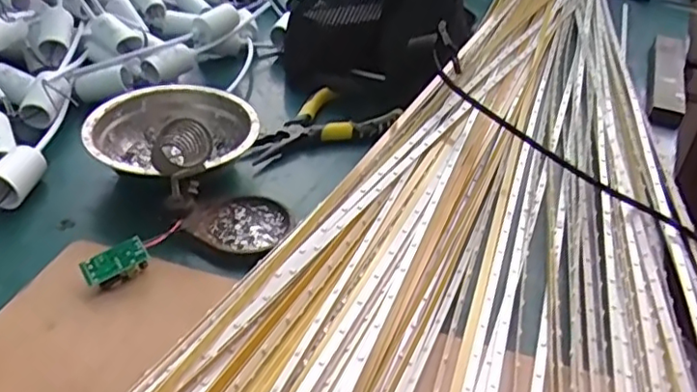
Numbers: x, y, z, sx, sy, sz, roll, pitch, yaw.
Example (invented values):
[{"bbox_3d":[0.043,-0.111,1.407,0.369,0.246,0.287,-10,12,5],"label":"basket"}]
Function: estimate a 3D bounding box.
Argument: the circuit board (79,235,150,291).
[{"bbox_3d":[-0.147,0.043,0.395,0.038,0.017,0.019,-23,44,-33],"label":"circuit board"}]

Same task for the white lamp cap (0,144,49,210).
[{"bbox_3d":[-0.243,-0.016,0.459,0.029,0.028,0.048,3,36,-3],"label":"white lamp cap"}]

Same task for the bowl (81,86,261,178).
[{"bbox_3d":[-0.138,-0.044,0.501,0.124,0.040,0.124,3,36,-2],"label":"bowl"}]

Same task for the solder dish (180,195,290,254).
[{"bbox_3d":[-0.075,0.019,0.446,0.063,0.008,0.061,3,36,-2],"label":"solder dish"}]

